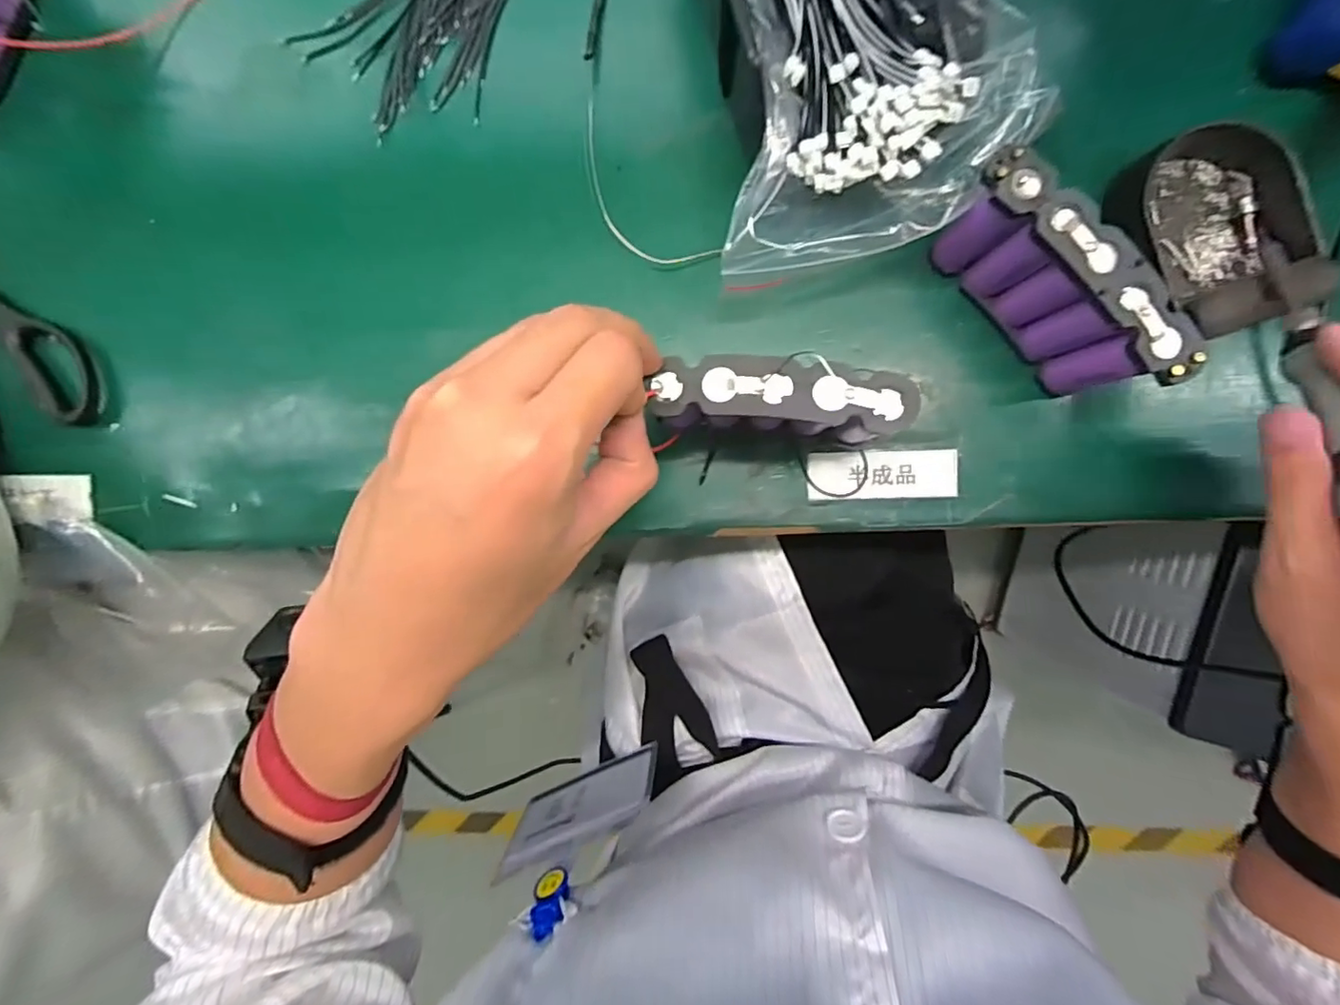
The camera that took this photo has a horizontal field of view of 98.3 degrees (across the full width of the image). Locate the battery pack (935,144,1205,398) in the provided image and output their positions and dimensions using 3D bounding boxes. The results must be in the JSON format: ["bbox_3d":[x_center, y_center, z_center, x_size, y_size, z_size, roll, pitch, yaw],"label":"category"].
[{"bbox_3d":[0.177,-0.103,0.272,0.028,0.081,0.112,-40,89,5],"label":"battery pack"}]

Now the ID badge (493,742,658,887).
[{"bbox_3d":[-0.054,0.188,0.353,0.101,0.070,0.009,-28,90,5],"label":"ID badge"}]

